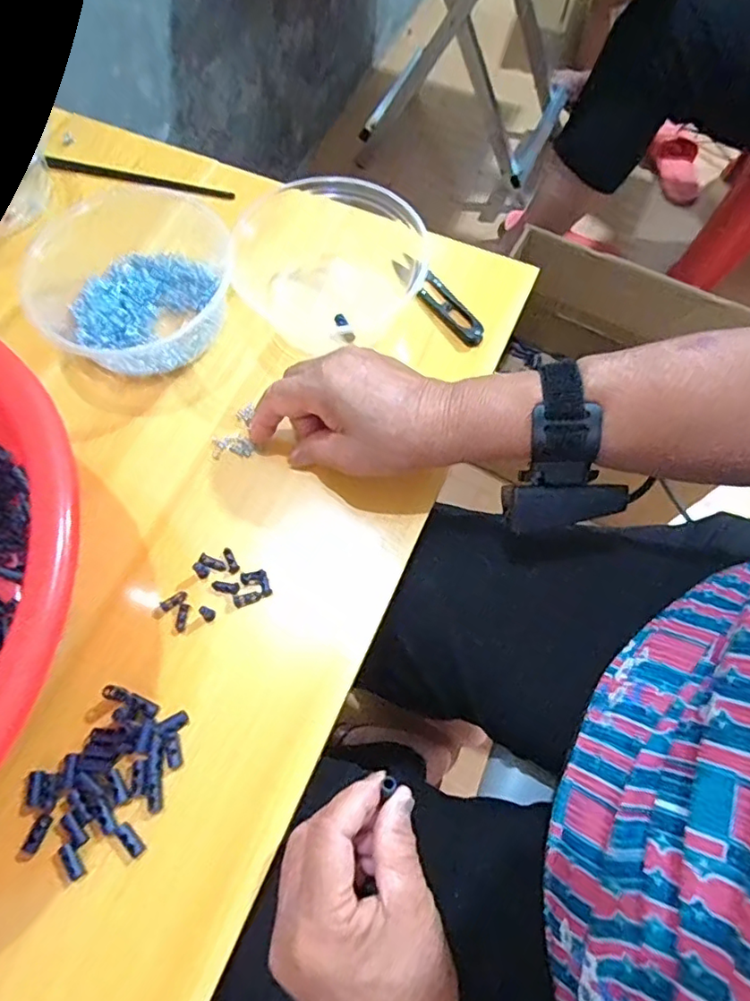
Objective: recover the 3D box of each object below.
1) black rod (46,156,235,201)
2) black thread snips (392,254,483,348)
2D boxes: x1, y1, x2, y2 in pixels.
[{"bbox_3d":[-0.202,-0.276,0.494,0.170,0.004,0.014,15,63,6],"label":"black rod"},{"bbox_3d":[0.049,-0.156,0.447,0.023,0.017,0.099,-29,67,-15],"label":"black thread snips"}]

